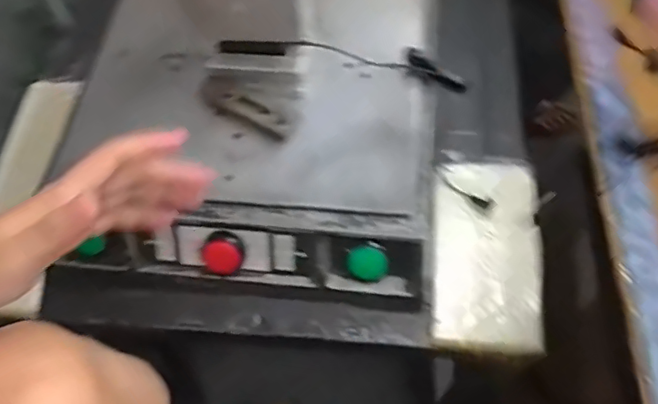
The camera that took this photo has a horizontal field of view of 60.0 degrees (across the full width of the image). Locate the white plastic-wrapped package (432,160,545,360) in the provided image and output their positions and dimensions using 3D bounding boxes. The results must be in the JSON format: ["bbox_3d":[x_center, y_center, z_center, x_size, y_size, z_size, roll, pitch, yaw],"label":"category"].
[{"bbox_3d":[0.160,0.052,0.580,0.111,0.030,0.198,5,61,6],"label":"white plastic-wrapped package"}]

